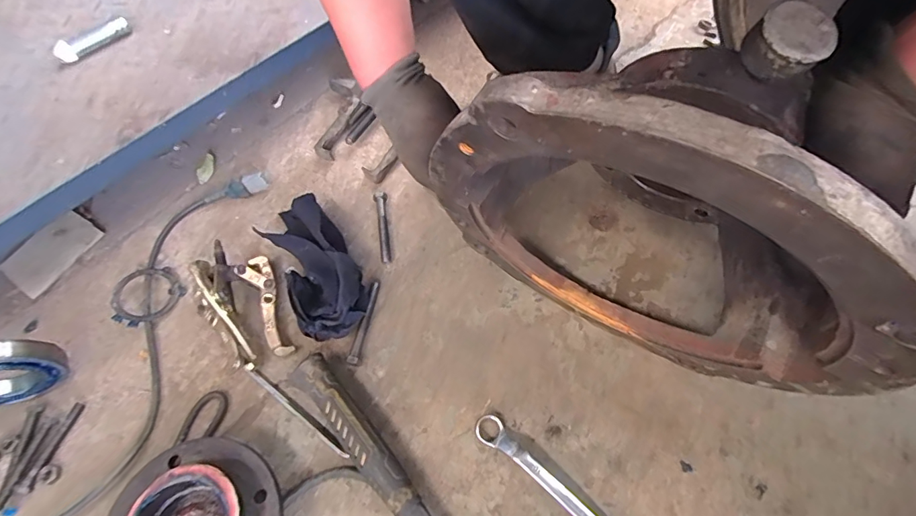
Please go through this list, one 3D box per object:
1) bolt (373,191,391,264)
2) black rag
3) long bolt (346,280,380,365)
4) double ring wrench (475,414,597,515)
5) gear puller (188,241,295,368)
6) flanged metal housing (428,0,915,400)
[{"bbox_3d":[-0.094,-0.039,0.563,0.015,0.014,0.100,-7,63,-1],"label":"bolt"},{"bbox_3d":[-0.168,0.001,0.519,0.083,0.054,0.191,-29,65,-12],"label":"black rag"},{"bbox_3d":[-0.105,0.070,0.506,0.013,0.017,0.098,8,64,6],"label":"long bolt"},{"bbox_3d":[0.119,0.237,0.415,0.256,0.021,0.027,37,70,19],"label":"double ring wrench"},{"bbox_3d":[-0.242,0.046,0.491,0.087,0.069,0.148,-28,65,-12],"label":"gear puller"},{"bbox_3d":[0.151,-0.031,0.347,0.305,0.304,0.151,30,68,16],"label":"flanged metal housing"}]

